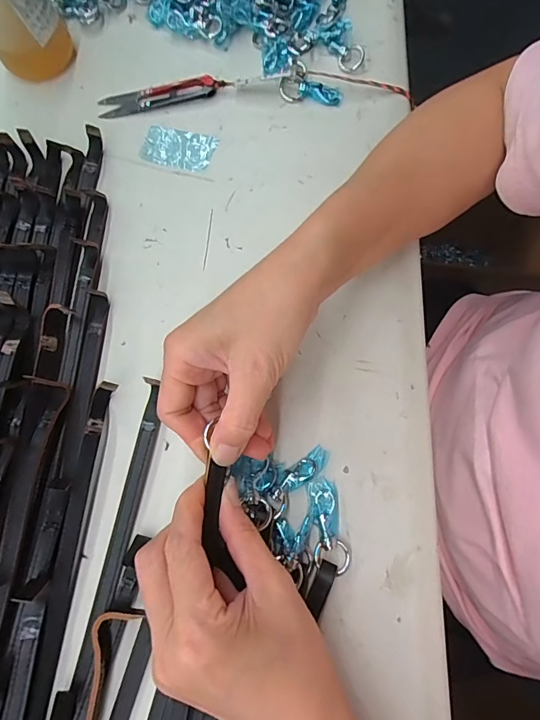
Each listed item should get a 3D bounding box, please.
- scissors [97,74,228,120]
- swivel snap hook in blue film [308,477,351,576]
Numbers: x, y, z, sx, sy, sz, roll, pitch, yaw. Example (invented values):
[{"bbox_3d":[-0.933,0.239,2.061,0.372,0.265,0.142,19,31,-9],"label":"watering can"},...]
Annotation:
[{"bbox_3d":[-0.098,-0.235,0.372,0.110,0.011,0.026,-5,75,-1],"label":"scissors"},{"bbox_3d":[0.038,0.107,0.274,0.022,0.008,0.056,-4,75,-1],"label":"swivel snap hook in blue film"}]

